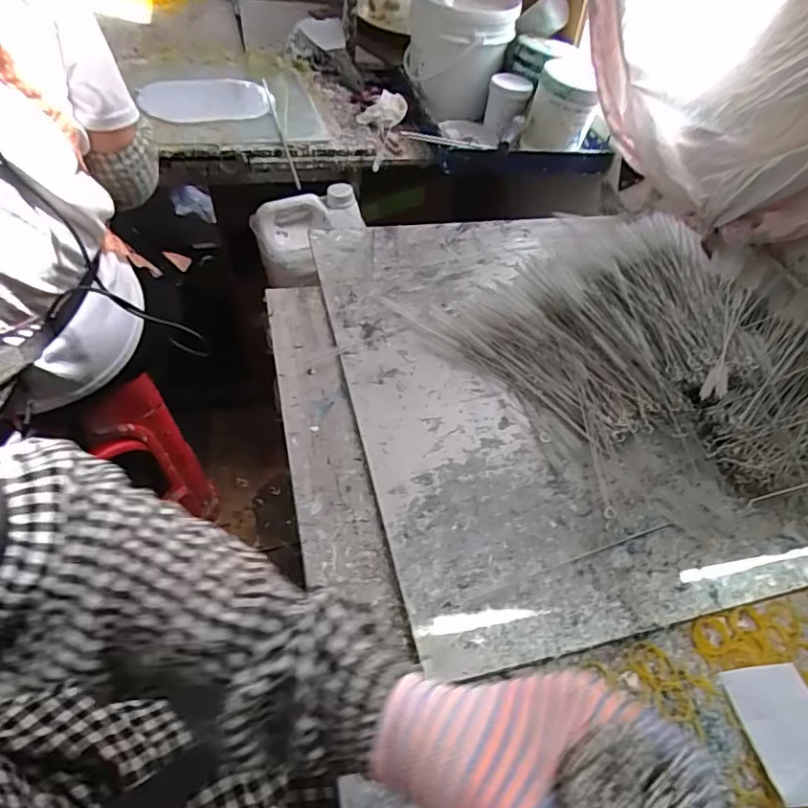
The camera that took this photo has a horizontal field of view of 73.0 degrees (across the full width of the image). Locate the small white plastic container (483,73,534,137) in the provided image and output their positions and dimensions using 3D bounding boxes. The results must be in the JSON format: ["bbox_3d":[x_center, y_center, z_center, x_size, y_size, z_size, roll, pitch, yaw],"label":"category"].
[{"bbox_3d":[0.182,-0.532,0.960,0.075,0.086,0.070,21,49,8],"label":"small white plastic container"}]

